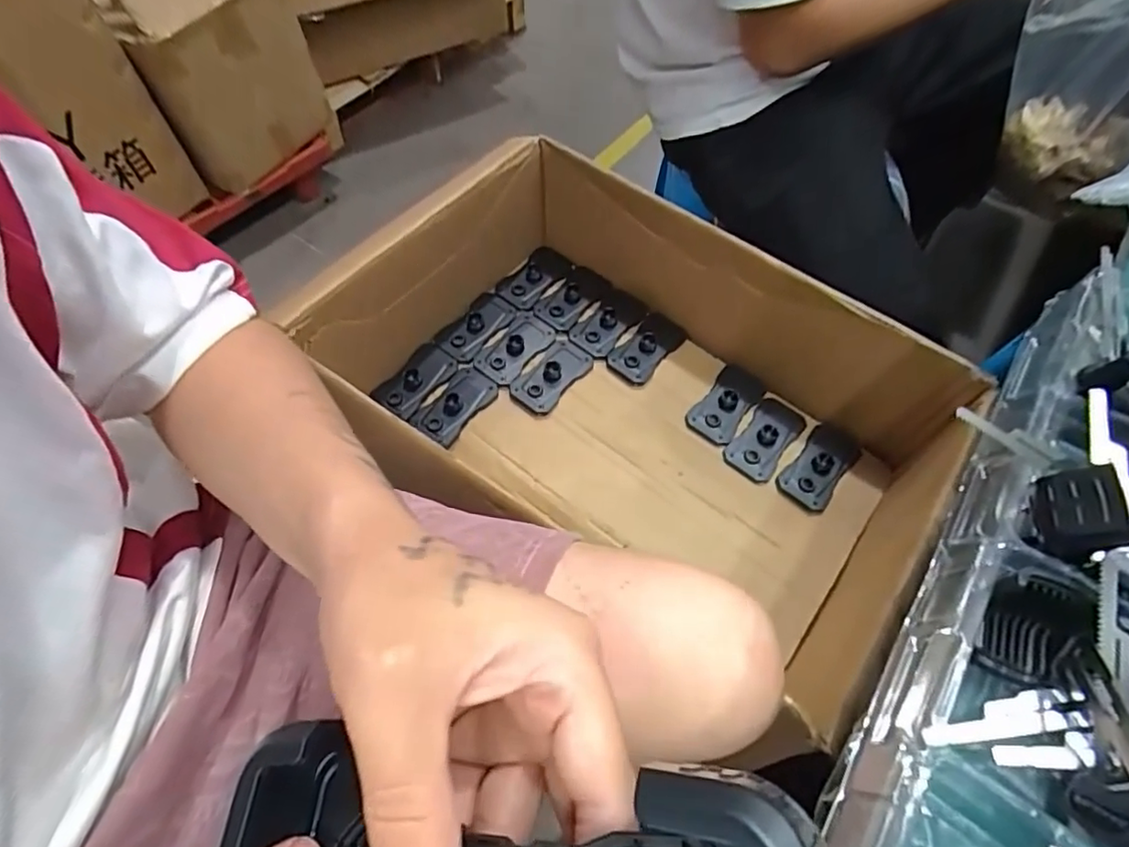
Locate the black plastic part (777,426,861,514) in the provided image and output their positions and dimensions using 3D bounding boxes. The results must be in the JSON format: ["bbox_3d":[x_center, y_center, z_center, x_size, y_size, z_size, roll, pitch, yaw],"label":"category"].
[{"bbox_3d":[0.302,0.045,0.683,0.057,0.015,0.124,37,66,18],"label":"black plastic part"}]

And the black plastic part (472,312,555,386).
[{"bbox_3d":[-0.064,-0.100,0.752,0.060,0.017,0.108,34,65,16],"label":"black plastic part"}]

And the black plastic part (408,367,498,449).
[{"bbox_3d":[-0.133,-0.025,0.711,0.058,0.028,0.102,34,65,16],"label":"black plastic part"}]

